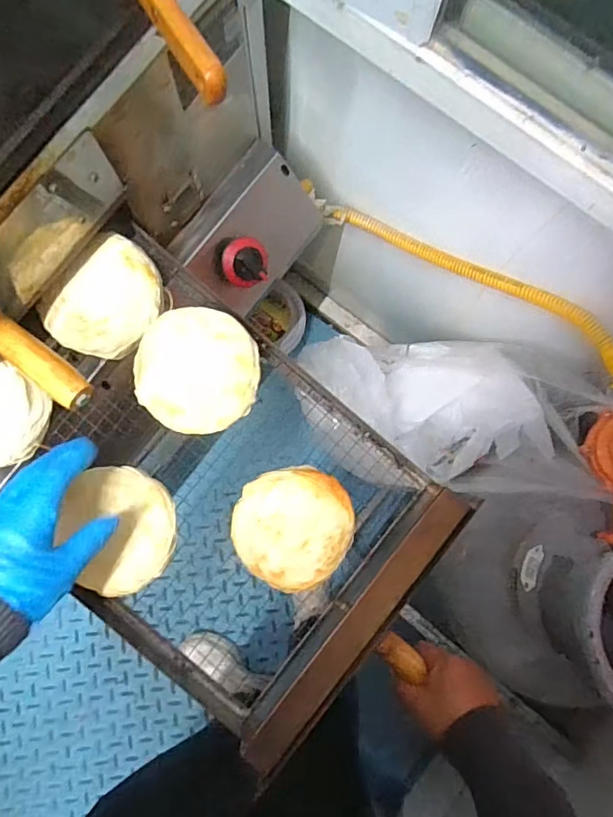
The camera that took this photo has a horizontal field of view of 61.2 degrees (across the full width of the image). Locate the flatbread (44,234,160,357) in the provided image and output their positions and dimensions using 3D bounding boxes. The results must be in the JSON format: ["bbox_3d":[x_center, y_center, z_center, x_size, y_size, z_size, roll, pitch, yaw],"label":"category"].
[{"bbox_3d":[-0.182,-0.100,0.485,0.082,0.025,0.112,36,80,2],"label":"flatbread"}]

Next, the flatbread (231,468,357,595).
[{"bbox_3d":[-0.012,0.108,0.465,0.105,0.019,0.105,-4,84,0],"label":"flatbread"}]

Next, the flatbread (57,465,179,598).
[{"bbox_3d":[-0.165,0.109,0.456,0.091,0.022,0.106,15,84,2],"label":"flatbread"}]

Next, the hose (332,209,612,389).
[{"bbox_3d":[0.207,-0.159,0.652,0.442,0.039,0.072,38,85,24],"label":"hose"}]

